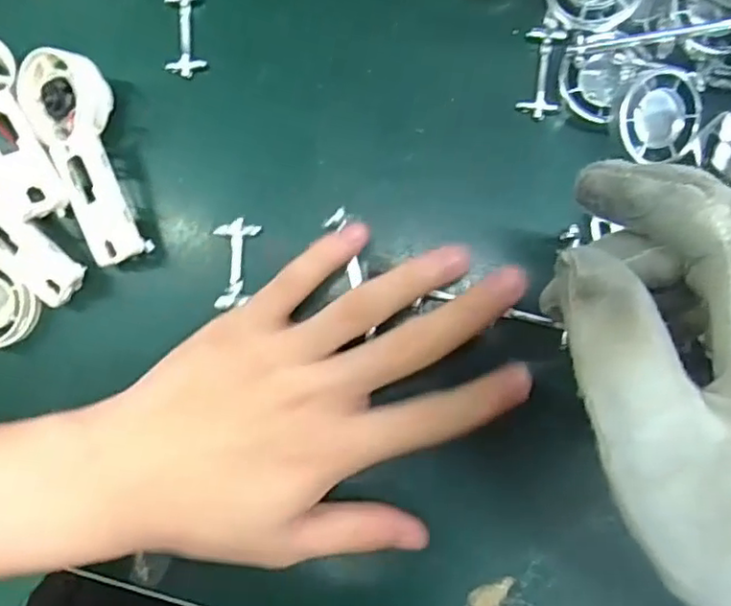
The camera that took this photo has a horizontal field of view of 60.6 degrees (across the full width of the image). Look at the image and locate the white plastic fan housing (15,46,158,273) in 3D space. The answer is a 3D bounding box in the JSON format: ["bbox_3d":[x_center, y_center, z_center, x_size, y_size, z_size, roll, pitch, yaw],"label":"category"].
[{"bbox_3d":[-0.118,-0.064,0.273,0.037,0.026,0.091,-26,84,3],"label":"white plastic fan housing"}]

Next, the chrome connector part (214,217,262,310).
[{"bbox_3d":[-0.058,-0.017,0.277,0.019,0.004,0.039,4,86,5],"label":"chrome connector part"}]

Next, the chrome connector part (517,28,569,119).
[{"bbox_3d":[0.076,-0.099,0.269,0.017,0.007,0.037,8,87,6],"label":"chrome connector part"}]

